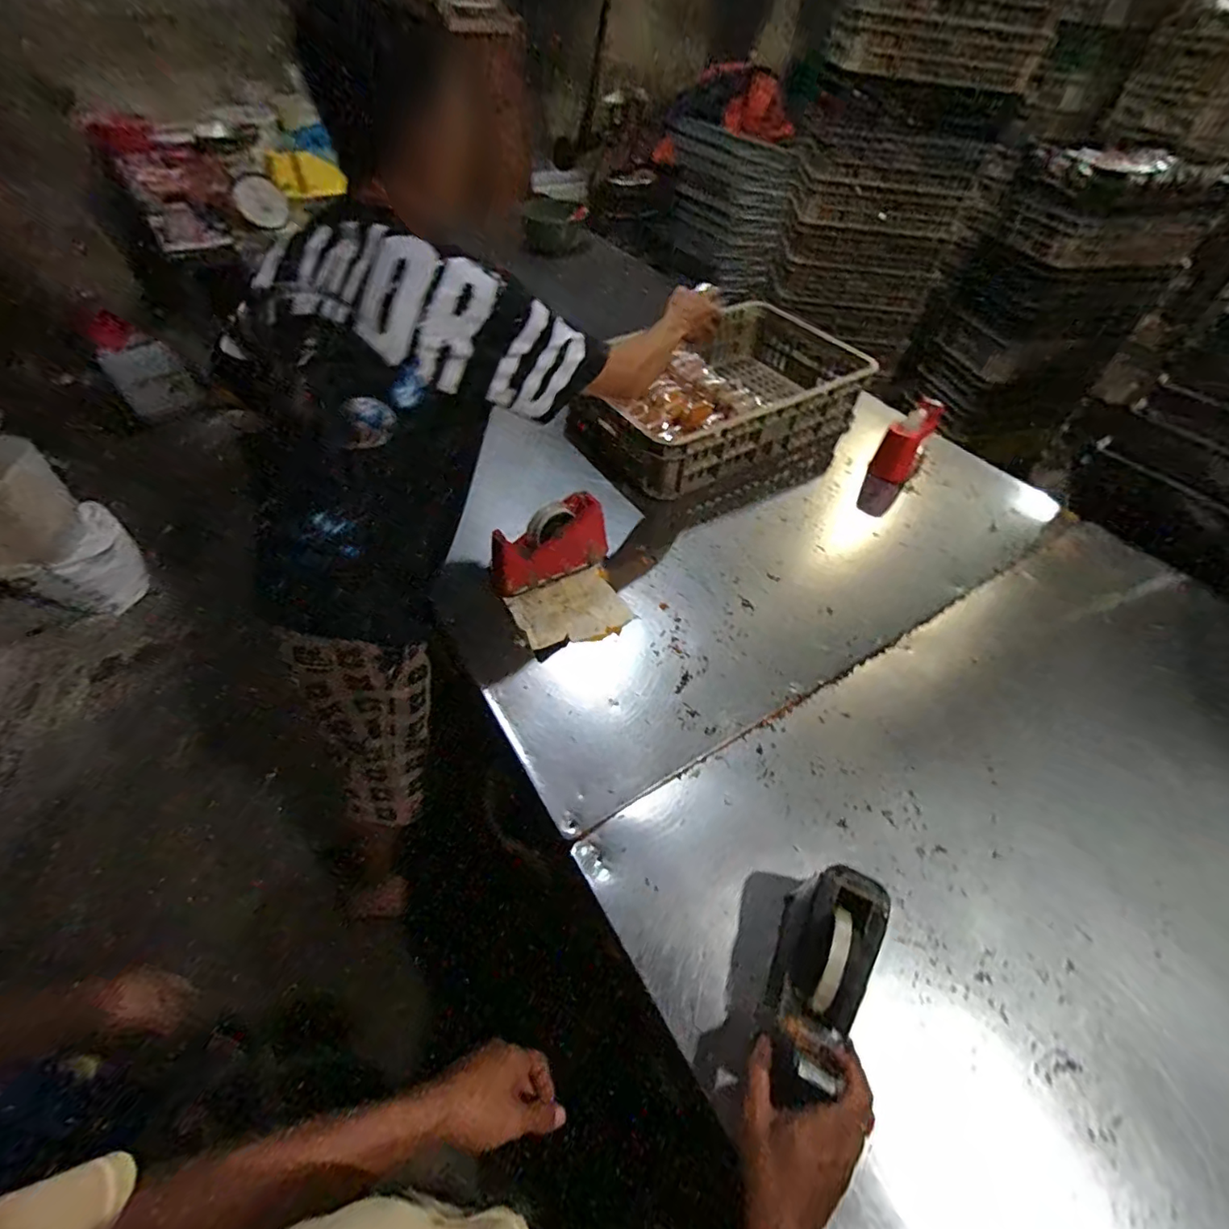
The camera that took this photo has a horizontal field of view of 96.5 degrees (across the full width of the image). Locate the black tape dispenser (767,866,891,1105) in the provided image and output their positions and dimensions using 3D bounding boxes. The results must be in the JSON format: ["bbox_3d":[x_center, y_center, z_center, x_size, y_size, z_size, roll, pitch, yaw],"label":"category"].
[{"bbox_3d":[0.207,0.359,0.542,0.074,0.108,0.187,21,54,14],"label":"black tape dispenser"}]

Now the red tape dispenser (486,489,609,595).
[{"bbox_3d":[-0.112,-0.112,0.932,0.212,0.118,0.079,-27,57,-24],"label":"red tape dispenser"}]

